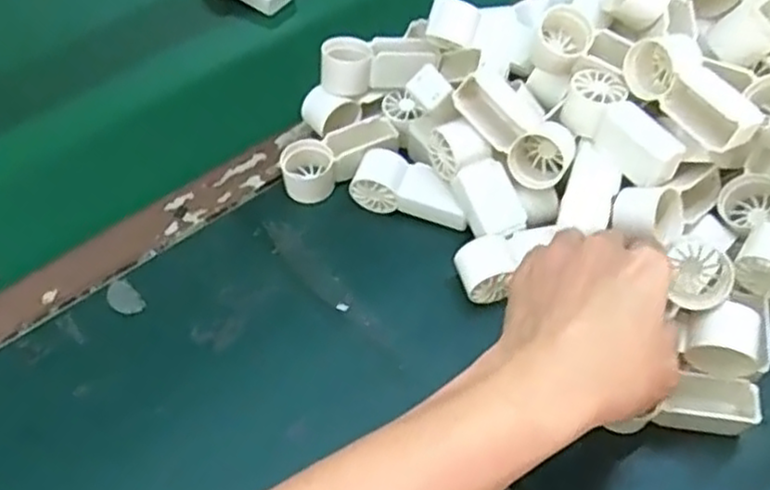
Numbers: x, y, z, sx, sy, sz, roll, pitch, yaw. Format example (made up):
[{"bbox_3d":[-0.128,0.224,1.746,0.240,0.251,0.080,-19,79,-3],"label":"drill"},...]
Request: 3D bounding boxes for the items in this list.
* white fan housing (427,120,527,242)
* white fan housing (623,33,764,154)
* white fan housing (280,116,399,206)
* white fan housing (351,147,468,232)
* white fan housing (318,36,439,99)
[{"bbox_3d":[0.062,-0.044,0.523,0.036,0.035,0.087,-32,89,-18],"label":"white fan housing"},{"bbox_3d":[0.201,-0.099,0.483,0.044,0.035,0.097,-23,56,-12],"label":"white fan housing"},{"bbox_3d":[-0.037,-0.071,0.572,0.093,0.031,0.039,-29,58,4],"label":"white fan housing"},{"bbox_3d":[0.021,-0.041,0.554,0.086,0.032,0.039,12,56,11],"label":"white fan housing"},{"bbox_3d":[-0.006,-0.146,0.580,0.091,0.029,0.036,-13,56,-7],"label":"white fan housing"}]

